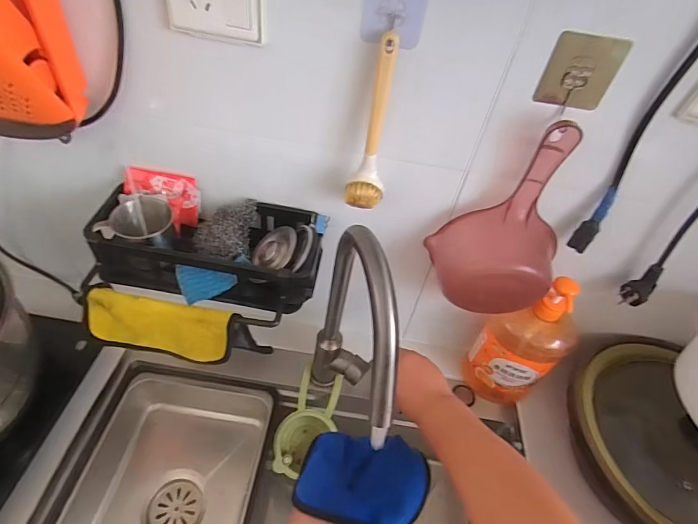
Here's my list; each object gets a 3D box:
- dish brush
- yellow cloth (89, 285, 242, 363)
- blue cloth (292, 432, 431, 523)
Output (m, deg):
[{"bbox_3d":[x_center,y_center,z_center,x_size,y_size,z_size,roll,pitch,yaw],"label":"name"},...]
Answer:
[{"bbox_3d":[0.026,-0.139,0.436,0.042,0.183,0.031,8,47,0],"label":"dish brush"},{"bbox_3d":[-0.221,0.085,0.509,0.187,0.100,0.035,4,47,-3],"label":"yellow cloth"},{"bbox_3d":[0.016,0.237,0.448,0.135,0.046,0.128,29,50,19],"label":"blue cloth"}]

